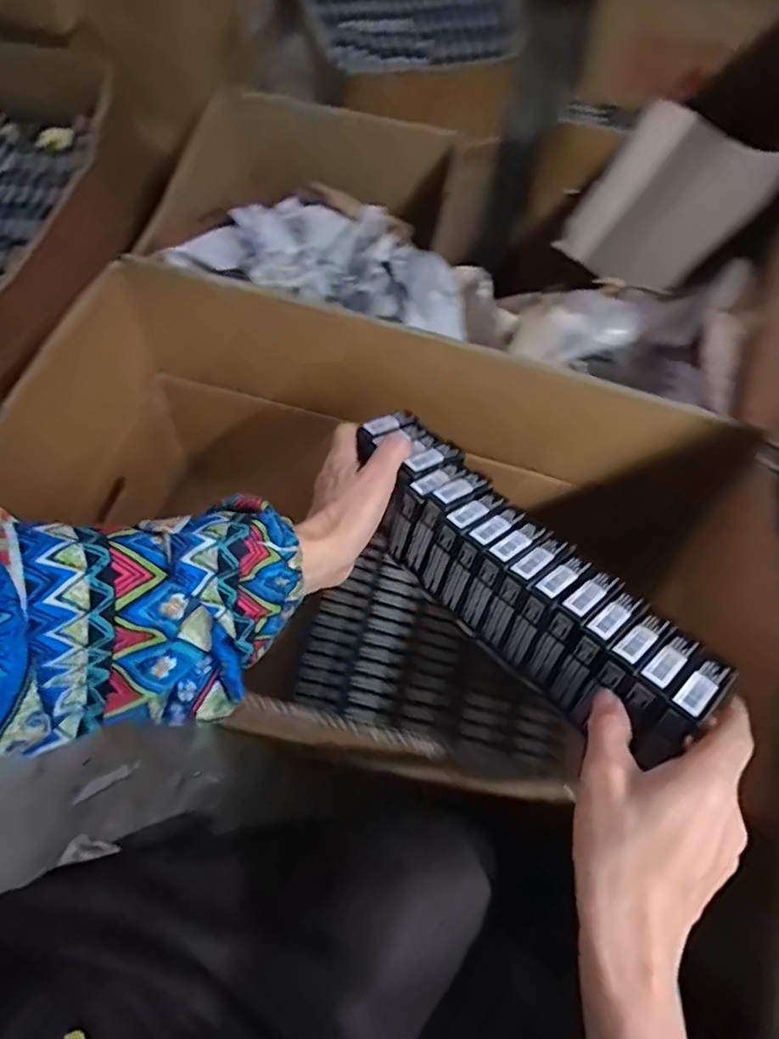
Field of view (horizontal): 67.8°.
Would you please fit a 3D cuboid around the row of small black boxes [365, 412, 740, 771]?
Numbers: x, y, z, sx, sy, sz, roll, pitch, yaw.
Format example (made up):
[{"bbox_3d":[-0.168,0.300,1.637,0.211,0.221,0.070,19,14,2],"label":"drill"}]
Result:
[{"bbox_3d":[0.078,0.035,0.390,0.080,0.069,0.274,-37,60,-17],"label":"row of small black boxes"}]

